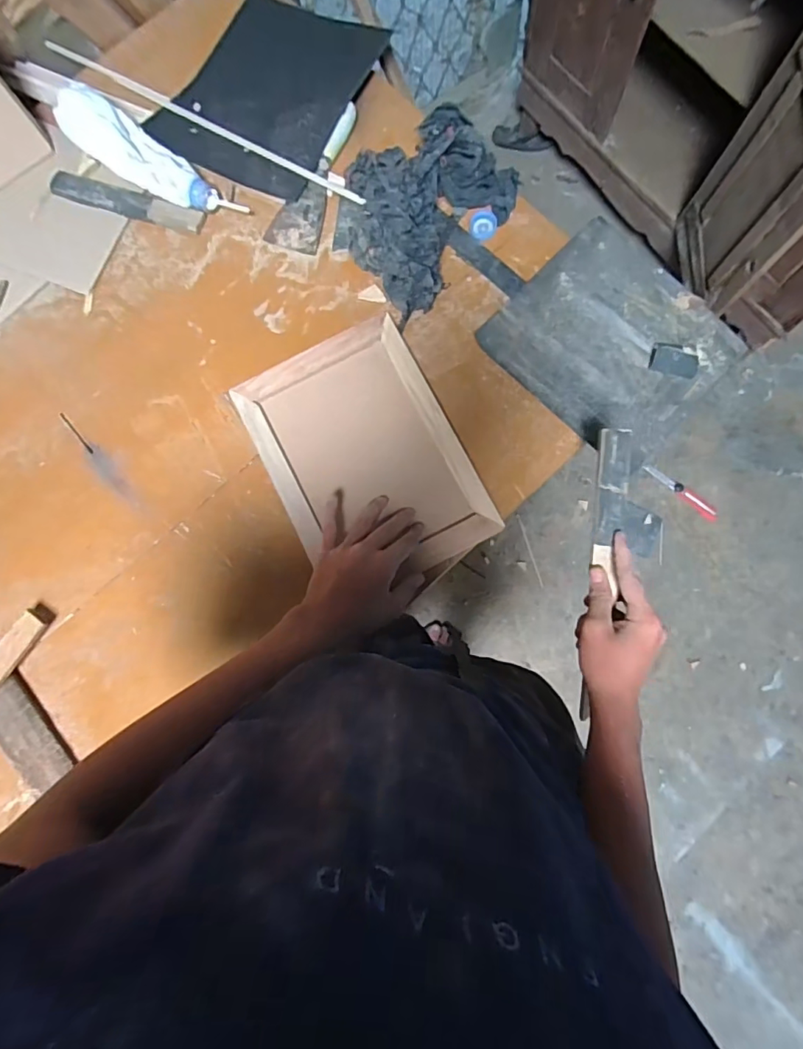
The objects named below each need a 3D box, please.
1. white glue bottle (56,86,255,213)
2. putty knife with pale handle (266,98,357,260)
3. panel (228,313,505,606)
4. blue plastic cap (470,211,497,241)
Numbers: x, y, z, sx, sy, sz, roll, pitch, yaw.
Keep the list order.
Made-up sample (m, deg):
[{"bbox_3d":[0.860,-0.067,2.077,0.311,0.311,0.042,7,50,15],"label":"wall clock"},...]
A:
[{"bbox_3d":[-0.322,-0.459,0.639,0.255,0.049,0.073,39,85,8],"label":"white glue bottle"},{"bbox_3d":[-0.107,-0.443,0.646,0.065,0.020,0.198,21,83,5],"label":"putty knife with pale handle"},{"bbox_3d":[-0.042,-0.075,0.588,0.211,0.018,0.300,-26,82,-2],"label":"panel"},{"bbox_3d":[0.101,-0.371,0.630,0.033,0.012,0.032,0,82,2],"label":"blue plastic cap"}]

